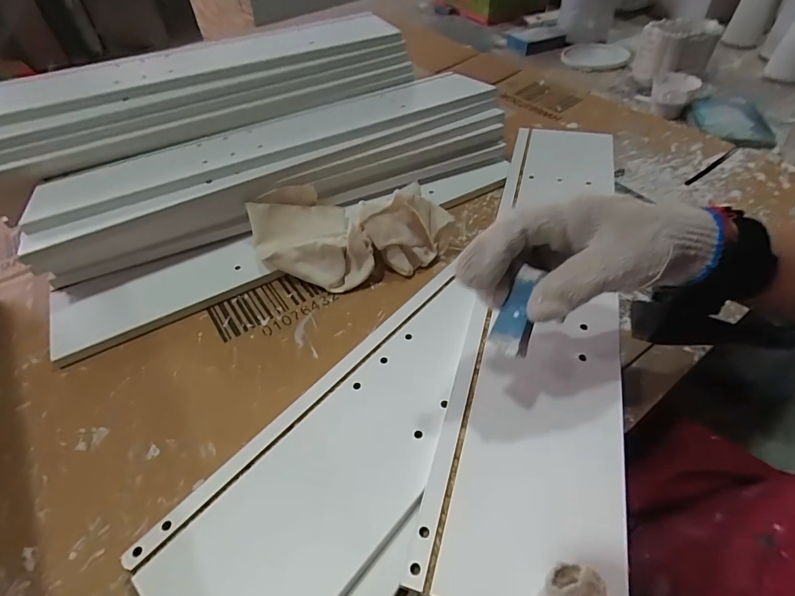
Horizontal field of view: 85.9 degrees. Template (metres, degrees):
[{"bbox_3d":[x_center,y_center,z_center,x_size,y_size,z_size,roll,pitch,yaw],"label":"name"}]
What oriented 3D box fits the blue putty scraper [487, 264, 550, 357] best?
[{"bbox_3d":[0.074,0.009,0.266,0.023,0.054,0.009,16,9,18],"label":"blue putty scraper"}]

